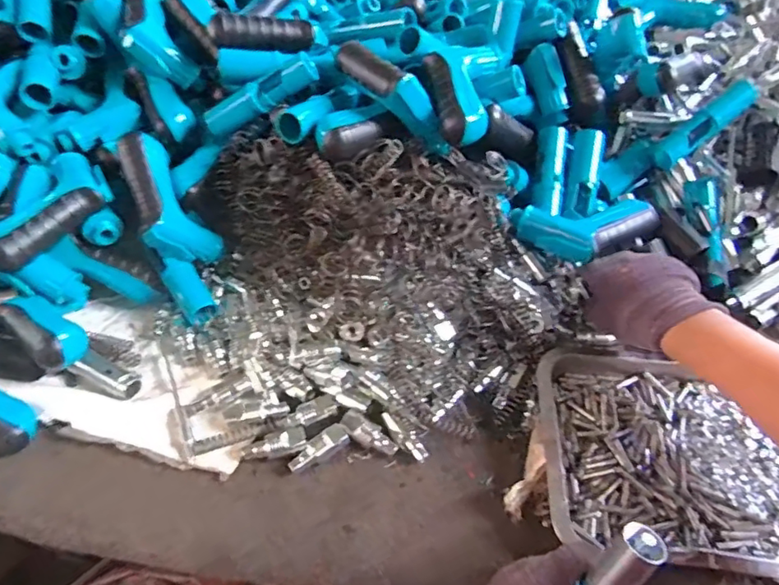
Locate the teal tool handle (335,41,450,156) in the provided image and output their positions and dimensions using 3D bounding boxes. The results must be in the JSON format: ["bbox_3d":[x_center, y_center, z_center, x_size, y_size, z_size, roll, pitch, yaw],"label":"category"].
[{"bbox_3d":[0.001,-0.187,0.506,0.029,0.050,0.141,-38,77,-27],"label":"teal tool handle"}]

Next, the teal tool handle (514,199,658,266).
[{"bbox_3d":[0.195,-0.059,0.538,0.134,0.028,0.070,-9,52,-2],"label":"teal tool handle"}]

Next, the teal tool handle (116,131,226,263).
[{"bbox_3d":[-0.223,-0.088,0.538,0.065,0.052,0.138,-31,99,-23],"label":"teal tool handle"}]

